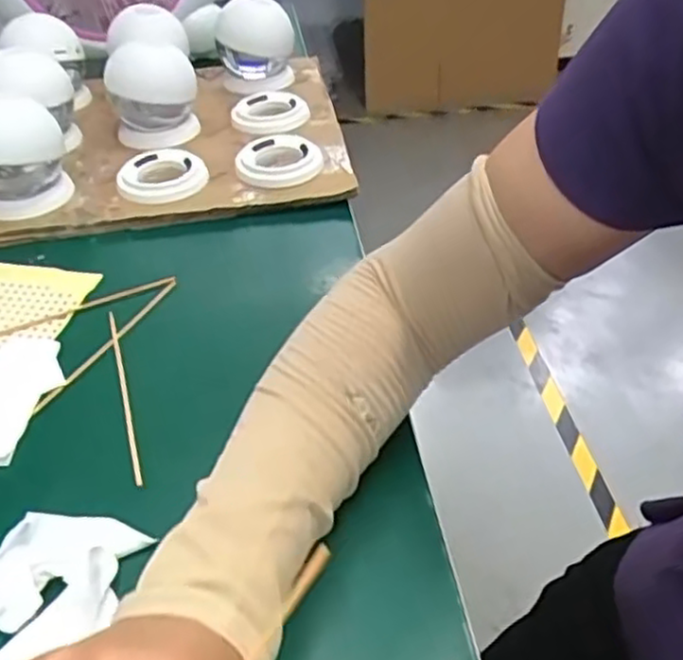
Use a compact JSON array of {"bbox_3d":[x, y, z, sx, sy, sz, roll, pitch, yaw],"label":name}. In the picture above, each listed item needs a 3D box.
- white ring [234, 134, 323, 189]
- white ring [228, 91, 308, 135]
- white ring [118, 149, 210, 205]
[{"bbox_3d":[-0.052,-0.143,0.598,0.068,0.012,0.078,-4,40,-3],"label":"white ring"},{"bbox_3d":[-0.068,-0.201,0.667,0.072,0.012,0.072,-1,40,1],"label":"white ring"},{"bbox_3d":[-0.145,-0.125,0.582,0.069,0.012,0.070,-1,40,1],"label":"white ring"}]

